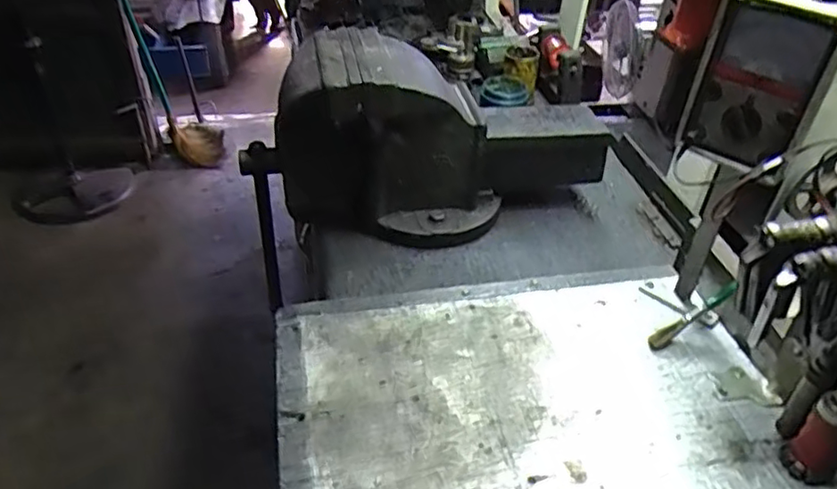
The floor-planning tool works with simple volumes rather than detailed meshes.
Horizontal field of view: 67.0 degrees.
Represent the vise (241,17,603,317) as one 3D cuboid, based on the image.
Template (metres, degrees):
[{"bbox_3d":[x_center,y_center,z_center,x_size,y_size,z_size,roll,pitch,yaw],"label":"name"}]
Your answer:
[{"bbox_3d":[0.021,-0.171,0.977,0.526,0.257,0.214,-15,43,-21],"label":"vise"}]

